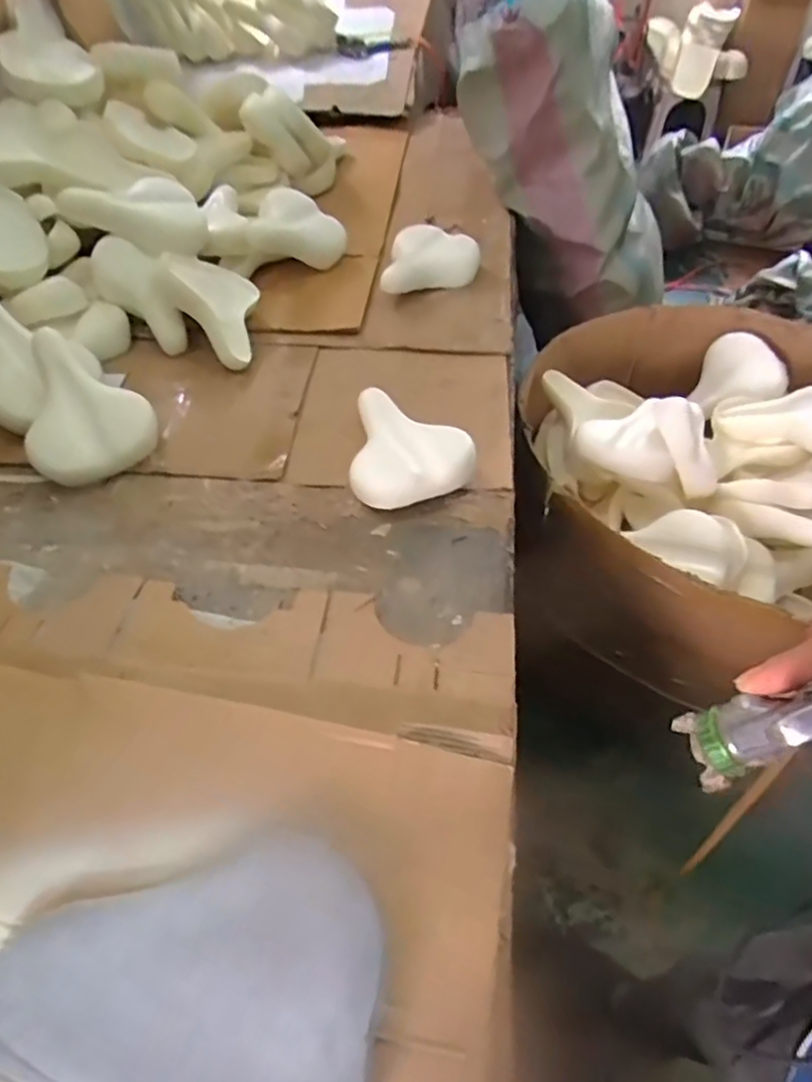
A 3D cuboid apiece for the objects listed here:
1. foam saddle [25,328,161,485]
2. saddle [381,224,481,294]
[{"bbox_3d":[-0.514,-0.219,1.011,0.190,0.126,0.227,-26,55,-18],"label":"foam saddle"},{"bbox_3d":[0.054,-0.582,1.335,0.204,0.065,0.173,-1,51,1],"label":"saddle"}]

